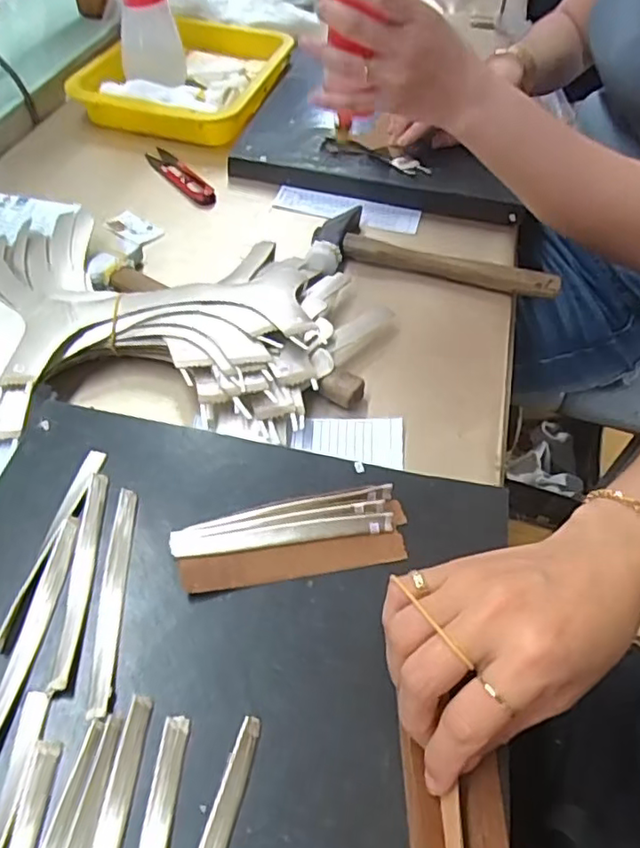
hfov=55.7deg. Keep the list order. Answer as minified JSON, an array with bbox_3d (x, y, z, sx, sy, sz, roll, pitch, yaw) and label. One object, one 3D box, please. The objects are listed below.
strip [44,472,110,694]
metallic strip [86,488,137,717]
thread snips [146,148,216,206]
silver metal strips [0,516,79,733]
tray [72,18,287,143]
[{"bbox_3d":[-0.128,0.079,0.324,0.011,0.005,0.119,0,52,-5],"label":"strip"},{"bbox_3d":[-0.110,0.088,0.319,0.013,0.004,0.122,-1,52,-6],"label":"metallic strip"},{"bbox_3d":[-0.144,-0.256,0.616,0.028,0.015,0.119,-26,58,-23],"label":"thread snips"},{"bbox_3d":[-0.144,0.102,0.304,0.011,0.006,0.119,7,51,1],"label":"silver metal strips"},{"bbox_3d":[-0.150,-0.419,0.724,0.195,0.047,0.278,18,52,9],"label":"tray"}]

